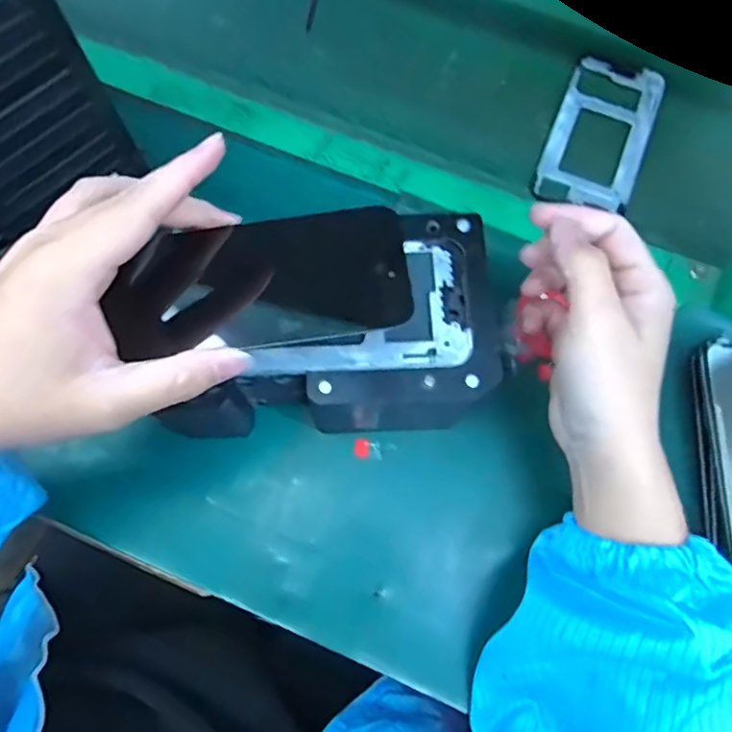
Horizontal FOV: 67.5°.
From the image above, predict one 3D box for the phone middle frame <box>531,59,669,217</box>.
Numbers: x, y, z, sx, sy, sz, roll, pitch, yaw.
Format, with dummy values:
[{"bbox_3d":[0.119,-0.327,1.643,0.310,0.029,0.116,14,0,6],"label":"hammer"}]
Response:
[{"bbox_3d":[0.194,-0.192,0.454,0.077,0.005,0.151,22,74,5],"label":"phone middle frame"}]

